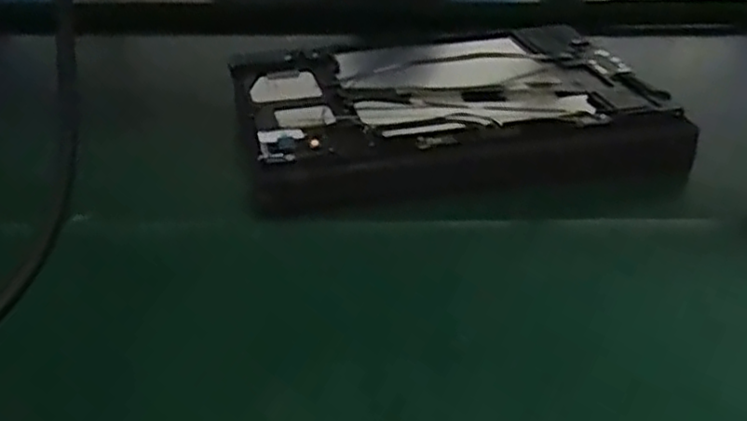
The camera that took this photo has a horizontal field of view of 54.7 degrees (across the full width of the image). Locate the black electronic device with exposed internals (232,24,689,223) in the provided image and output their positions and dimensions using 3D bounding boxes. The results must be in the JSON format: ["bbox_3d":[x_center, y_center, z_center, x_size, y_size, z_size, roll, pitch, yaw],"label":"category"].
[{"bbox_3d":[0.045,-0.057,0.429,0.236,0.035,0.161,-9,37,-11],"label":"black electronic device with exposed internals"}]

